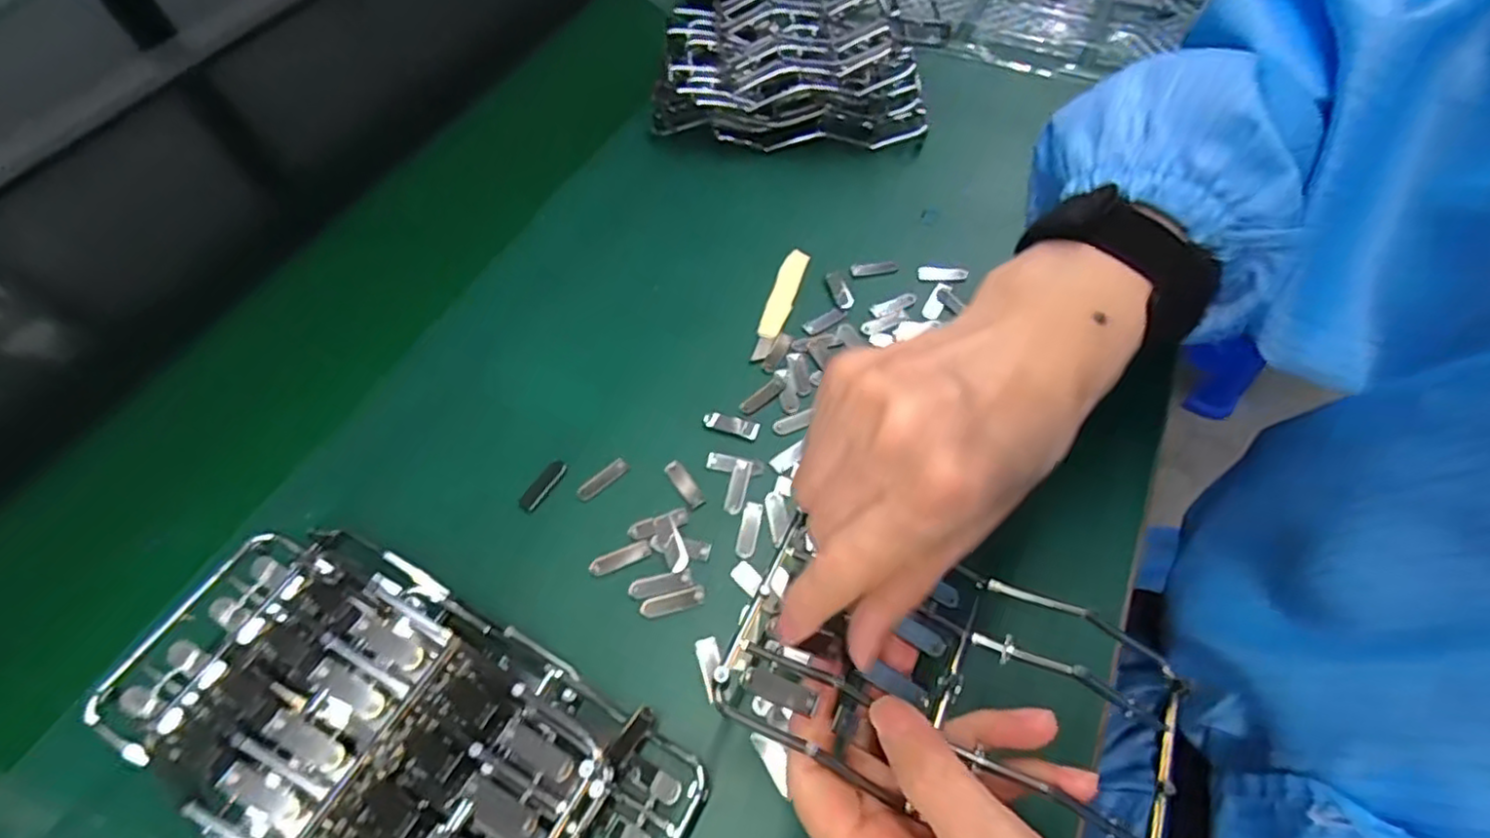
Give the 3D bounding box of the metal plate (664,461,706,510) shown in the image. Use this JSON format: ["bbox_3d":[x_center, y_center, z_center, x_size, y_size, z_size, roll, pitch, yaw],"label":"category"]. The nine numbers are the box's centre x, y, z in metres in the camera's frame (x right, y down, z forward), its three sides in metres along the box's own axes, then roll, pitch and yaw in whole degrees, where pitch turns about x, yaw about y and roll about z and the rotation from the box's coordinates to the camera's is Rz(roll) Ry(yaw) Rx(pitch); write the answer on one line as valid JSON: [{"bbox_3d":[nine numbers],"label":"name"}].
[{"bbox_3d":[-0.029,0.032,0.332,0.008,0.004,0.027,-31,61,-16],"label":"metal plate"}]

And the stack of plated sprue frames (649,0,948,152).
[{"bbox_3d":[0.036,-0.249,0.474,0.189,0.069,0.118,2,58,4],"label":"stack of plated sprue frames"}]

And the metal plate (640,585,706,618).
[{"bbox_3d":[-0.032,0.081,0.302,0.028,0.004,0.008,-15,58,-7],"label":"metal plate"}]

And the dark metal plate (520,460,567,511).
[{"bbox_3d":[-0.099,0.032,0.335,0.009,0.005,0.029,26,62,18],"label":"dark metal plate"}]

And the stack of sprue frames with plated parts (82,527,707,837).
[{"bbox_3d":[-0.128,0.121,0.254,0.210,0.043,0.104,24,62,17],"label":"stack of sprue frames with plated parts"}]

